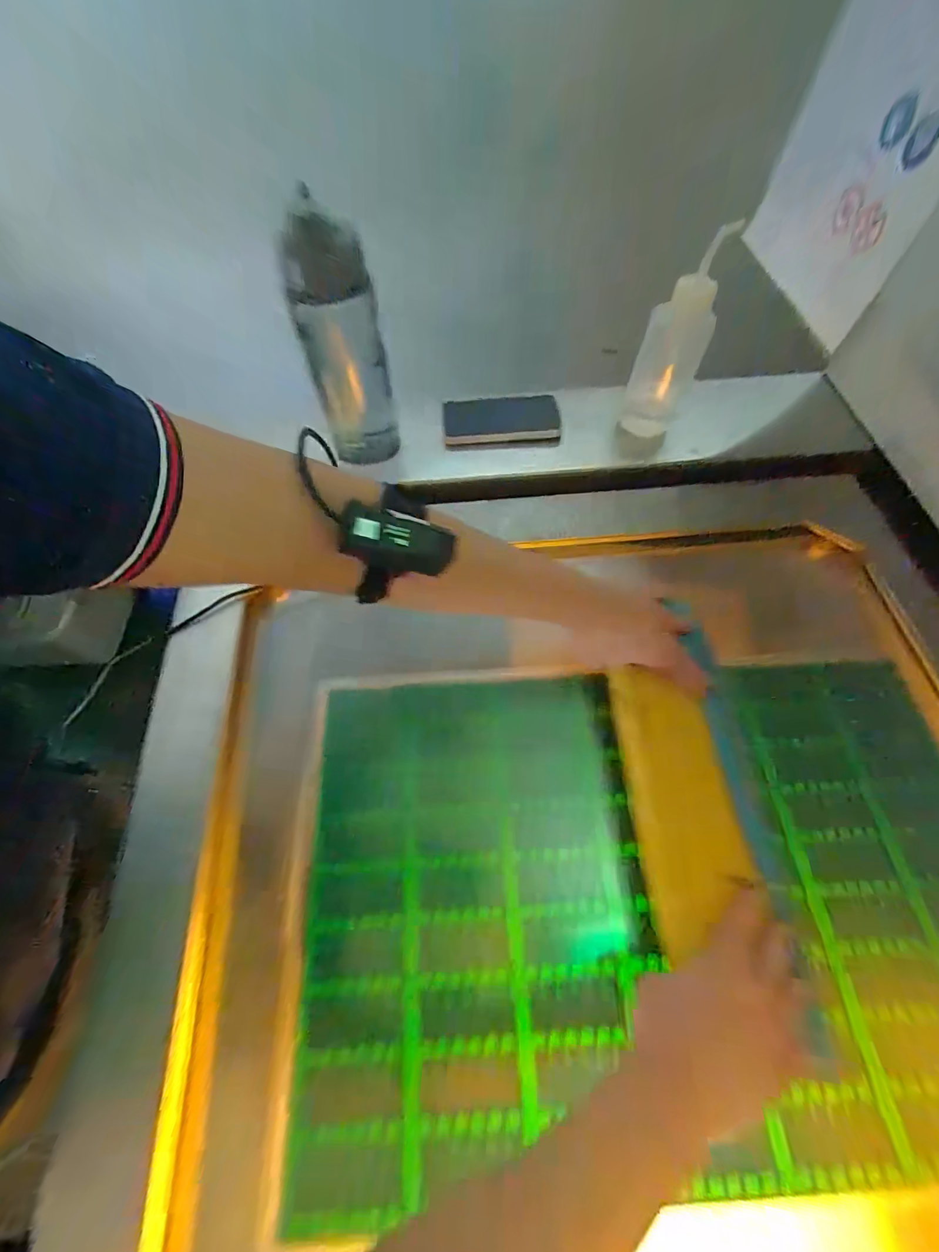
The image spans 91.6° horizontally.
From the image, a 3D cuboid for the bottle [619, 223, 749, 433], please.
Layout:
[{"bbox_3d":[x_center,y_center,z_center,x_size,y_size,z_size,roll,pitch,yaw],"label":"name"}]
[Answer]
[{"bbox_3d":[0.253,-0.346,0.574,0.075,0.200,0.094,17,63,10],"label":"bottle"}]

